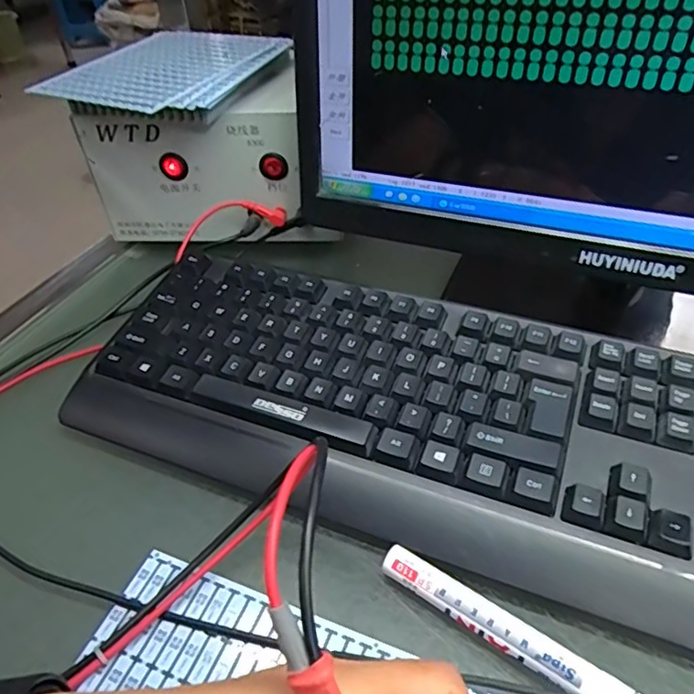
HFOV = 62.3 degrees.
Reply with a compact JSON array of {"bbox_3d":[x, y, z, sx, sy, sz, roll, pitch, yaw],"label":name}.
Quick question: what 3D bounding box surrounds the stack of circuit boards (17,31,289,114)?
[{"bbox_3d":[-0.132,-0.213,0.440,0.130,0.028,0.148,15,46,19],"label":"stack of circuit boards"}]

